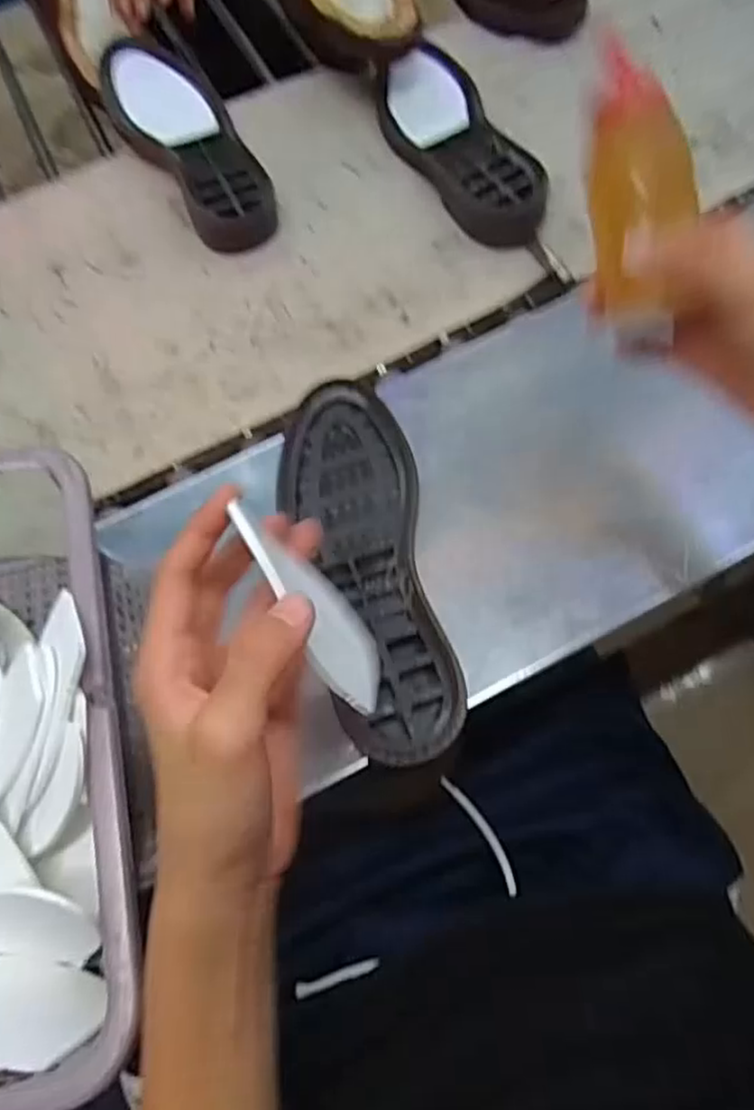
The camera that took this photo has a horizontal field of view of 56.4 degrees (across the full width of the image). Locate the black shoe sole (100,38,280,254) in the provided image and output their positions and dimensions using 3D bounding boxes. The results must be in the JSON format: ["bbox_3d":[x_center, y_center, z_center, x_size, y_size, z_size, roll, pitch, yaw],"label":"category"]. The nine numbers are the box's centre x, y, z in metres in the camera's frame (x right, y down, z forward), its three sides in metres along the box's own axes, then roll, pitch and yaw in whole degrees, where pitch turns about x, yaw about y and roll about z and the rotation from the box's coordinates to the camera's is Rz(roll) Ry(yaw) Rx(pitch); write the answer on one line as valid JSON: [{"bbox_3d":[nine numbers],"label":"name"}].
[{"bbox_3d":[-0.168,-0.368,0.628,0.084,0.052,0.234,-30,69,-10],"label":"black shoe sole"}]

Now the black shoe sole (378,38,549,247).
[{"bbox_3d":[0.068,-0.365,0.621,0.088,0.027,0.237,-21,68,-6],"label":"black shoe sole"}]

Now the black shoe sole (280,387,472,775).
[{"bbox_3d":[-0.010,0.003,0.441,0.088,0.040,0.251,-9,67,-1],"label":"black shoe sole"}]

